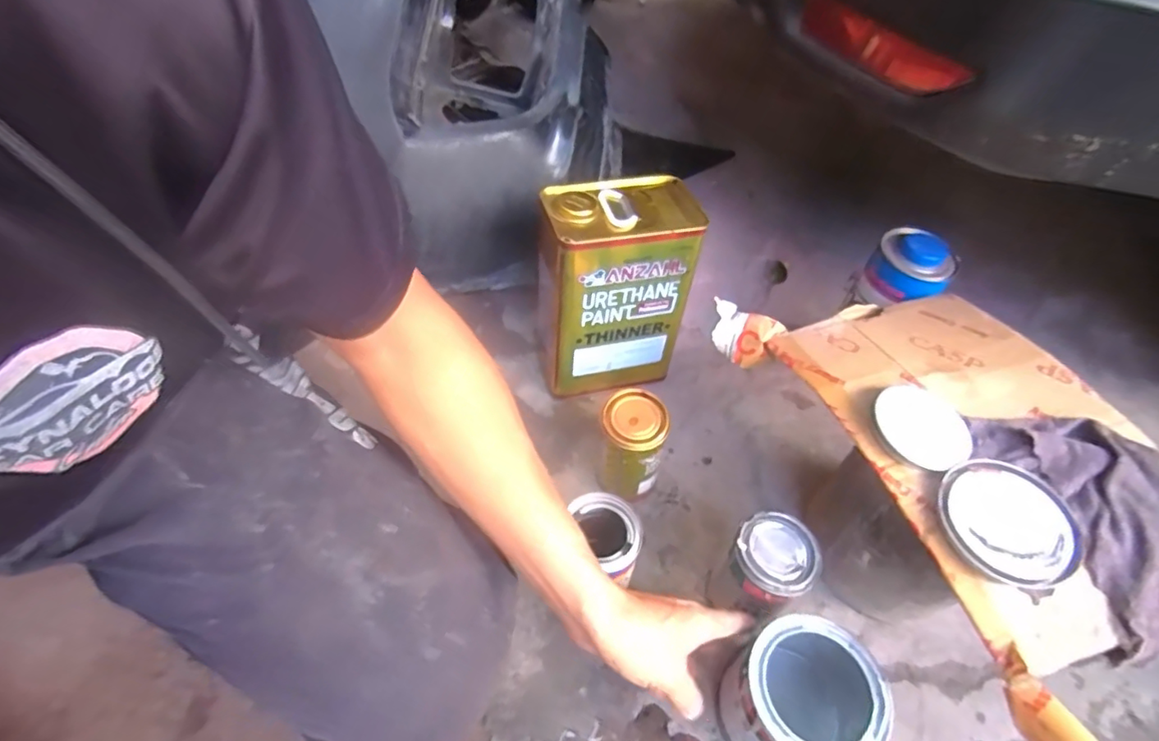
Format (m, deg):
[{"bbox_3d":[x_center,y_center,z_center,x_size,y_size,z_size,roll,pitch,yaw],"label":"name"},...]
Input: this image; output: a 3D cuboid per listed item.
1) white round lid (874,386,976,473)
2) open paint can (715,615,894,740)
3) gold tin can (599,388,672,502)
[{"bbox_3d":[0.284,0.045,0.468,0.084,0.016,0.075,-27,57,-19],"label":"white round lid"},{"bbox_3d":[0.180,0.272,0.470,0.106,0.117,0.099,0,54,0],"label":"open paint can"},{"bbox_3d":[0.057,0.093,0.630,0.065,0.135,0.079,8,53,5],"label":"gold tin can"}]

